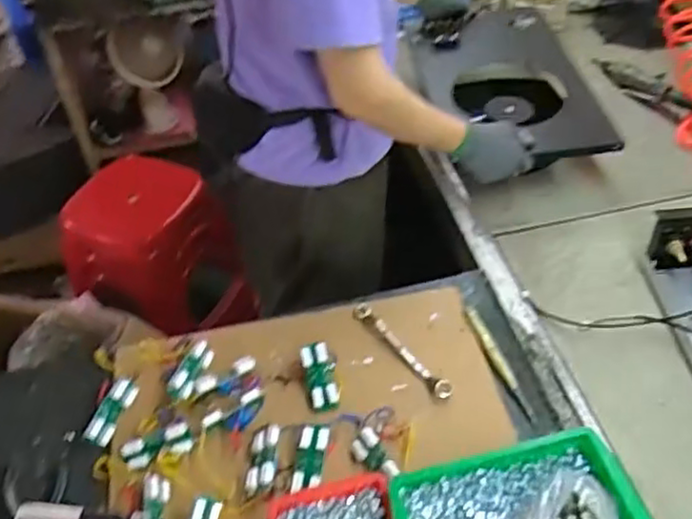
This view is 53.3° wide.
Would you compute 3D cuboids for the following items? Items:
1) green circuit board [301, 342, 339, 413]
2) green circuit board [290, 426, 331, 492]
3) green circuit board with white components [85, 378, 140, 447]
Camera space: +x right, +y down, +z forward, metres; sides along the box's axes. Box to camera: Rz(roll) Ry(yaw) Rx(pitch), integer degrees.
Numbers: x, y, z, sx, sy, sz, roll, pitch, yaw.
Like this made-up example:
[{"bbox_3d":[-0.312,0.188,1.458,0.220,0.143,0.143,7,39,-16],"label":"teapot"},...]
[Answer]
[{"bbox_3d":[-0.033,0.152,0.888,0.038,0.015,0.087,-10,67,-7],"label":"green circuit board"},{"bbox_3d":[-0.042,0.235,0.813,0.036,0.014,0.074,10,66,11],"label":"green circuit board"},{"bbox_3d":[-0.293,0.190,0.865,0.007,0.036,0.088,-15,34,45],"label":"green circuit board with white components"}]

